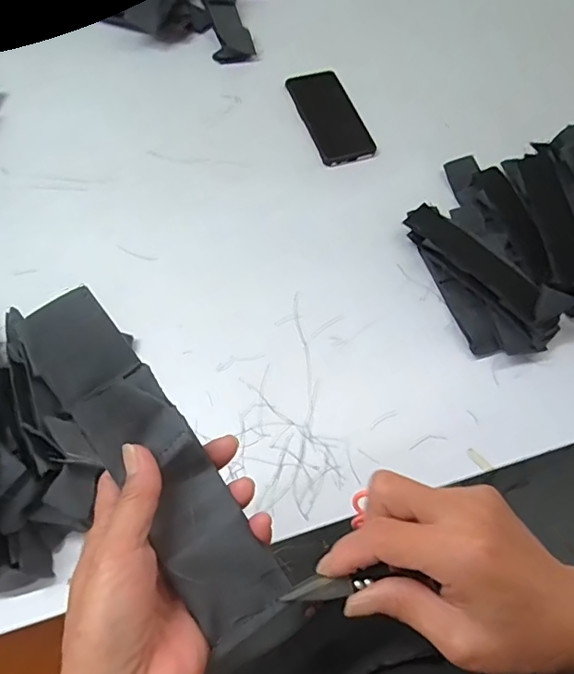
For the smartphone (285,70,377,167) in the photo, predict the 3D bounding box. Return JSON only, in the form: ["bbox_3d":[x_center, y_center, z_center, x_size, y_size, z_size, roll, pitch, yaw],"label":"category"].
[{"bbox_3d":[0.061,-0.312,0.726,0.081,0.011,0.177,-15,64,-10],"label":"smartphone"}]

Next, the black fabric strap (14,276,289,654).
[{"bbox_3d":[-0.068,0.061,0.260,0.043,0.024,0.188,-33,79,-18],"label":"black fabric strap"}]

